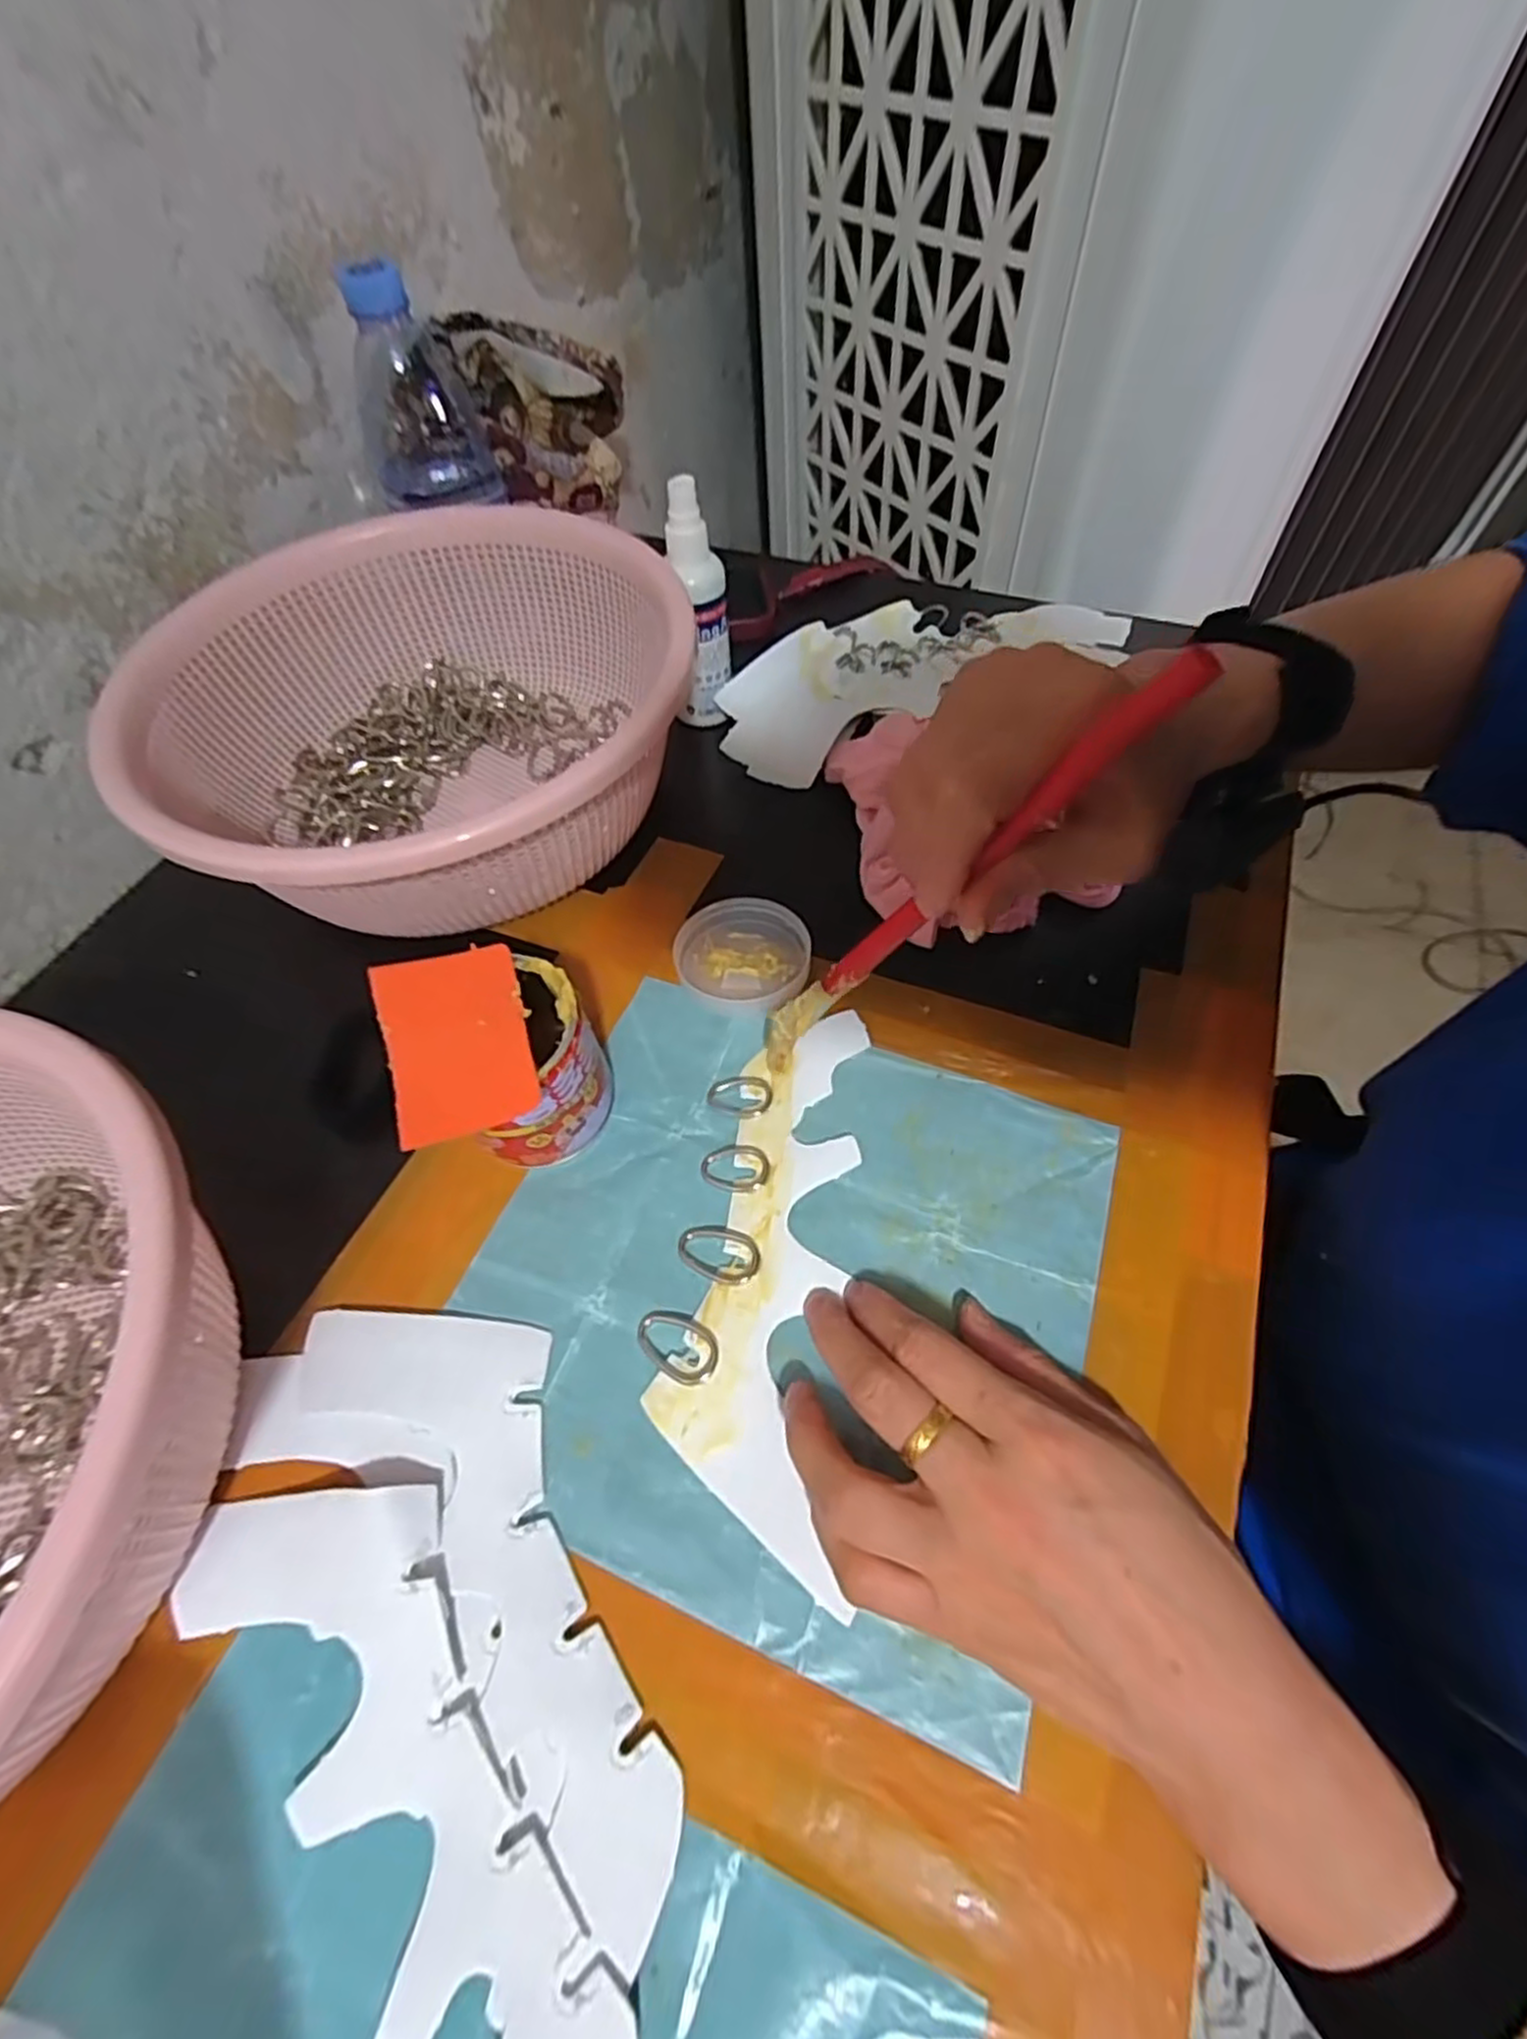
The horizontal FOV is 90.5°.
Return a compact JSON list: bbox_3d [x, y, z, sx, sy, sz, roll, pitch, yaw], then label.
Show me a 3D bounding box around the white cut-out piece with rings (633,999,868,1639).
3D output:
[{"bbox_3d":[0.002,0.091,0.302,0.071,0.009,0.210,7,58,6],"label":"white cut-out piece with rings"}]

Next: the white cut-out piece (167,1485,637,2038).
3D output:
[{"bbox_3d":[-0.103,0.222,0.223,0.073,0.008,0.203,-44,64,-13],"label":"white cut-out piece"}]

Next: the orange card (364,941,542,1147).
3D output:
[{"bbox_3d":[-0.114,0.006,0.282,0.050,0.004,0.079,-16,60,-13],"label":"orange card"}]

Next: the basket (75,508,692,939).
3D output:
[{"bbox_3d":[-0.182,-0.152,0.409,0.247,0.101,0.271,-1,58,2],"label":"basket"}]

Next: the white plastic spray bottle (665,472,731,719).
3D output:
[{"bbox_3d":[-0.036,-0.232,0.433,0.030,0.126,0.026,5,58,5],"label":"white plastic spray bottle"}]

